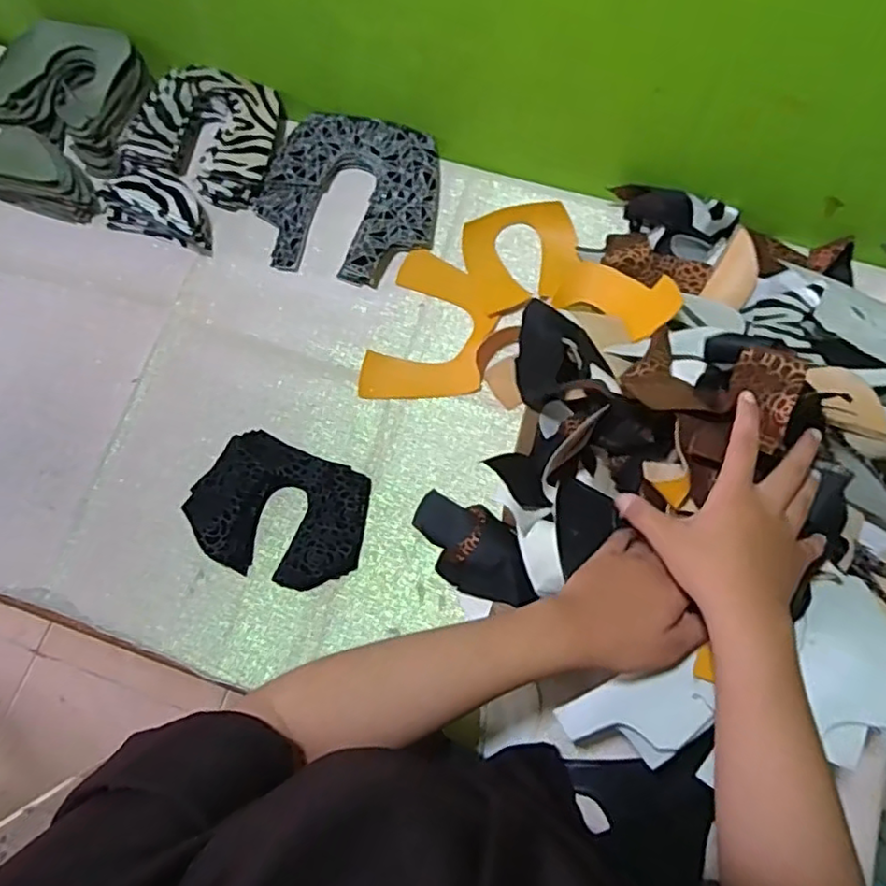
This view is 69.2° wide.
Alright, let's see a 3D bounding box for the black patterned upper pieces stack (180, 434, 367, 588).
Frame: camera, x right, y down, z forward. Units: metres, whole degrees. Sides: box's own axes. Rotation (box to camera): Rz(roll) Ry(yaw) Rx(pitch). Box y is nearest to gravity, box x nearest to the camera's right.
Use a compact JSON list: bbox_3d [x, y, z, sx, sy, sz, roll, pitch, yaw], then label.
[{"bbox_3d":[-0.155,0.066,0.610,0.162,0.030,0.121,22,75,8],"label":"black patterned upper pieces stack"}]

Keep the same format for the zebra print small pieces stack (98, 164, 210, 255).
[{"bbox_3d":[-0.310,-0.264,0.701,0.134,0.056,0.071,18,75,7],"label":"zebra print small pieces stack"}]

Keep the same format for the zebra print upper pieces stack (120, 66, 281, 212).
[{"bbox_3d":[-0.264,-0.348,0.723,0.165,0.040,0.139,19,75,7],"label":"zebra print upper pieces stack"}]

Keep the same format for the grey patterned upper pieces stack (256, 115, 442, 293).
[{"bbox_3d":[-0.101,-0.269,0.705,0.190,0.036,0.182,13,74,5],"label":"grey patterned upper pieces stack"}]

